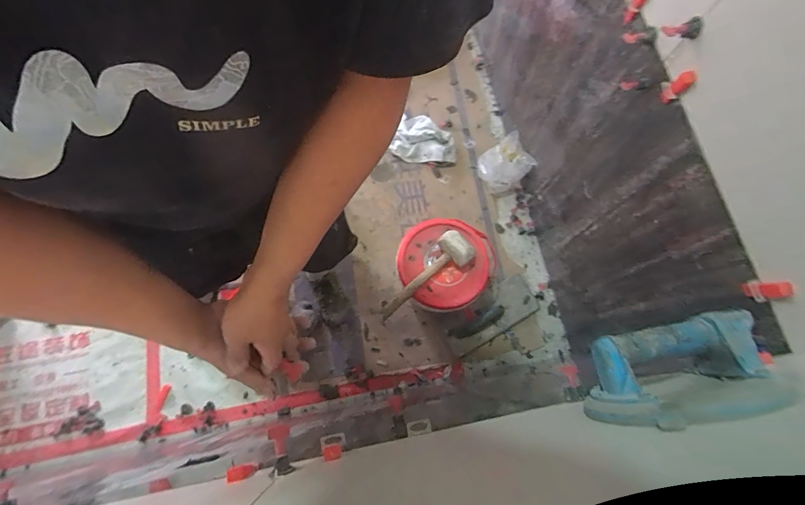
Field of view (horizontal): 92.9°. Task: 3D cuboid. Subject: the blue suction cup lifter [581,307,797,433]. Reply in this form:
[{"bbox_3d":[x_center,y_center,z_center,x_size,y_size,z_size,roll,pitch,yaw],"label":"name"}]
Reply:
[{"bbox_3d":[0.291,0.121,0.408,0.160,0.115,0.099,-4,75,-2],"label":"blue suction cup lifter"}]

